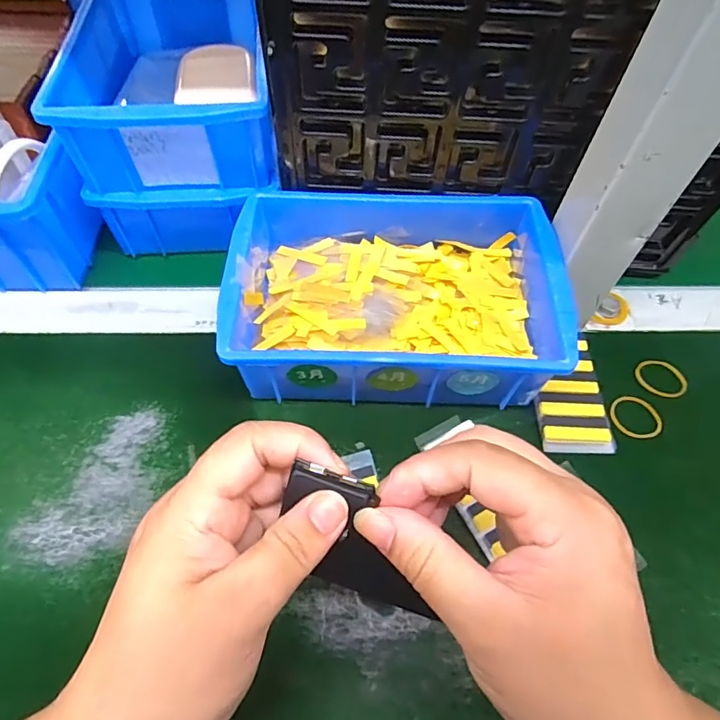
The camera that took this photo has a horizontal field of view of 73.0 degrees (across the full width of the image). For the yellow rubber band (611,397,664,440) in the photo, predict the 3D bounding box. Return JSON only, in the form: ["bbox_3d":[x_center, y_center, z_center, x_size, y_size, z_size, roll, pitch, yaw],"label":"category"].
[{"bbox_3d":[0.178,0.037,0.312,0.030,0.004,0.032,-30,63,-19],"label":"yellow rubber band"}]

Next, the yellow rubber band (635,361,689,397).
[{"bbox_3d":[0.203,0.012,0.327,0.032,0.004,0.025,33,63,18],"label":"yellow rubber band"}]

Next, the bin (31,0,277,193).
[{"bbox_3d":[-0.130,-0.209,0.349,0.123,0.057,0.199,-5,58,-5],"label":"bin"}]

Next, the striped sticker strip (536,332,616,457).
[{"bbox_3d":[0.136,0.021,0.318,0.044,0.007,0.083,3,58,0],"label":"striped sticker strip"}]

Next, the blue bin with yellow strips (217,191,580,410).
[{"bbox_3d":[0.021,-0.042,0.319,0.200,0.065,0.143,3,58,0],"label":"blue bin with yellow strips"}]

